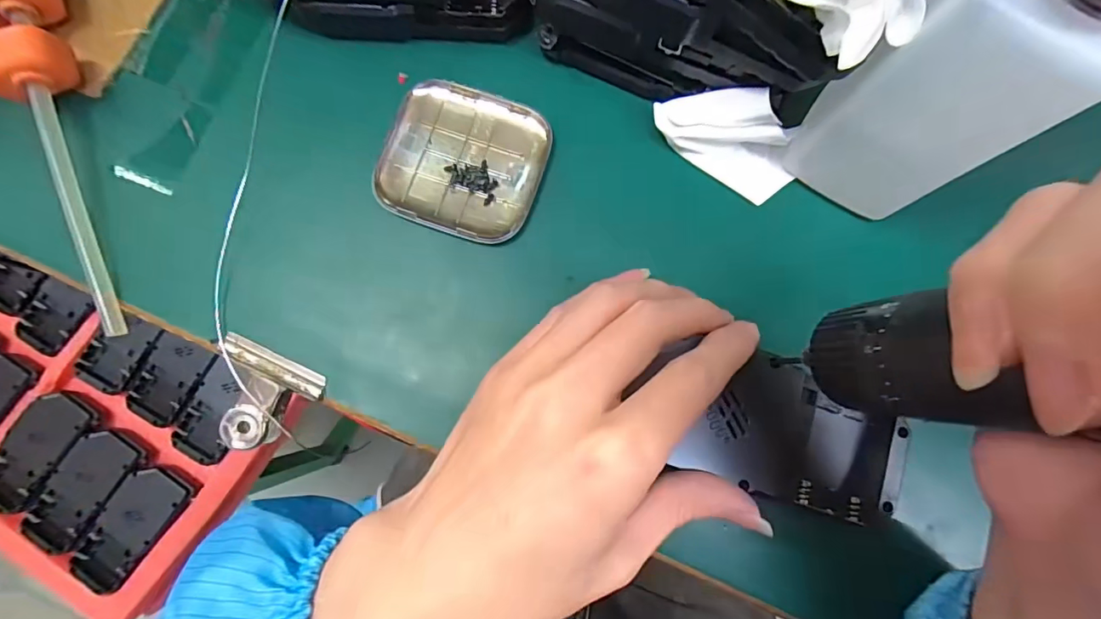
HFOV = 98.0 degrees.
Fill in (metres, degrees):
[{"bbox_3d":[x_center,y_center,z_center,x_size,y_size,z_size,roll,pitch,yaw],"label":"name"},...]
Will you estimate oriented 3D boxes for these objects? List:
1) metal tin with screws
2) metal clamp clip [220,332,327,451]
[{"bbox_3d":[-0.040,-0.069,0.224,0.072,0.008,0.070,17,82,2],"label":"metal tin with screws"},{"bbox_3d":[-0.128,0.041,0.214,0.047,0.015,0.044,24,82,3],"label":"metal clamp clip"}]

